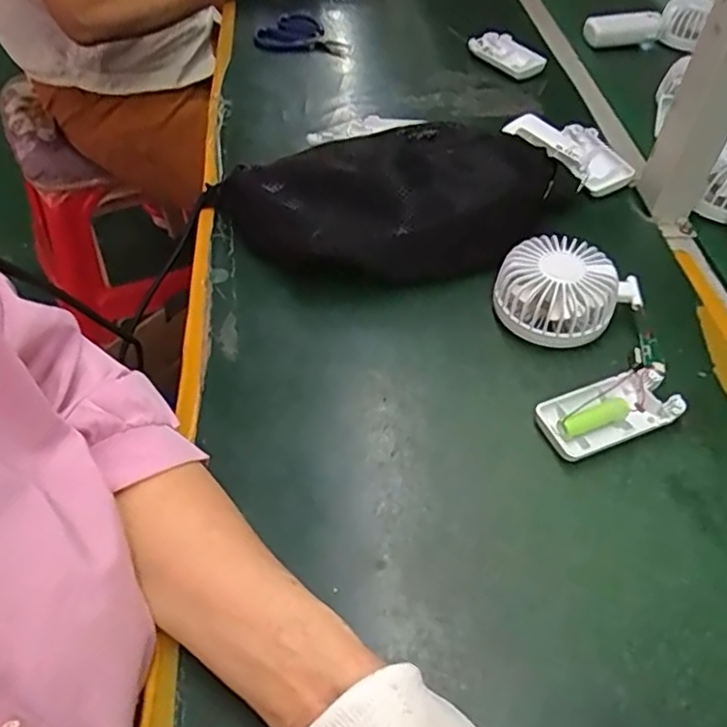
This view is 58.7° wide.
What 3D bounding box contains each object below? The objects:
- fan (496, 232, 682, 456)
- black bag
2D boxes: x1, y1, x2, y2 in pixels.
[{"bbox_3d":[0.163,-0.021,0.464,0.109,0.048,0.170,-8,50,-8],"label":"fan"},{"bbox_3d":[0.021,-0.142,0.551,0.305,0.081,0.153,-5,50,-5],"label":"black bag"}]

